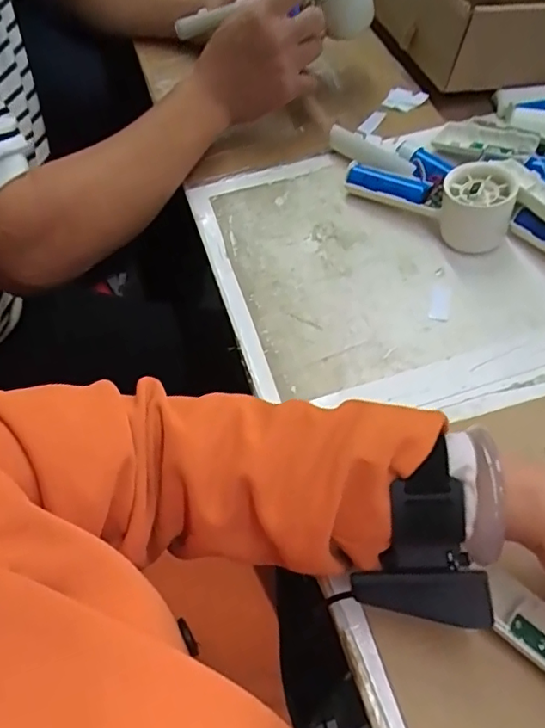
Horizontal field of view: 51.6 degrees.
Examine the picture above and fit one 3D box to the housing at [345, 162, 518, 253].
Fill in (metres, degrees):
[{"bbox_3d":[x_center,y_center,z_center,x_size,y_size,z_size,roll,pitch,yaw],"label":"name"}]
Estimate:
[{"bbox_3d":[0.140,-0.155,0.497,0.148,0.052,0.062,31,64,20],"label":"housing"}]

